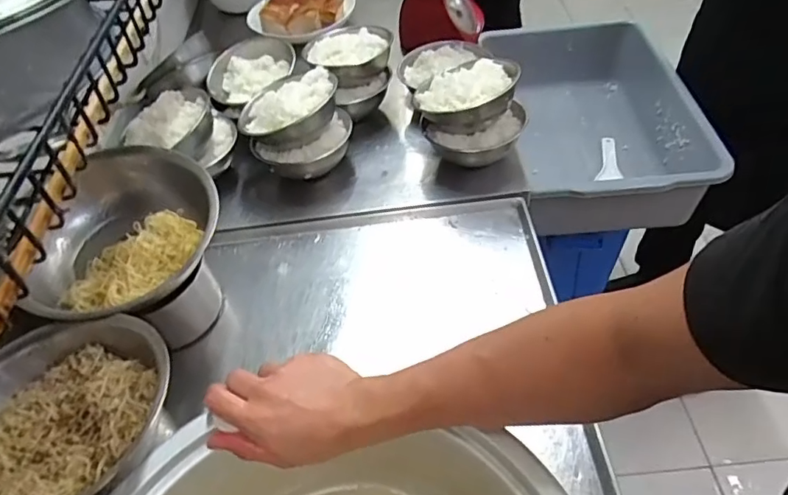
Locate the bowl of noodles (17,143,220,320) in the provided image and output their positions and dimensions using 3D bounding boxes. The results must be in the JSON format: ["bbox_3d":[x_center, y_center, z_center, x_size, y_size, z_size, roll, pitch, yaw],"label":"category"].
[{"bbox_3d":[-0.346,-0.018,0.683,0.195,0.093,0.250,16,53,19],"label":"bowl of noodles"}]

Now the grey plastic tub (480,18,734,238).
[{"bbox_3d":[0.462,-0.275,1.248,0.364,0.214,0.588,-7,49,1],"label":"grey plastic tub"}]

